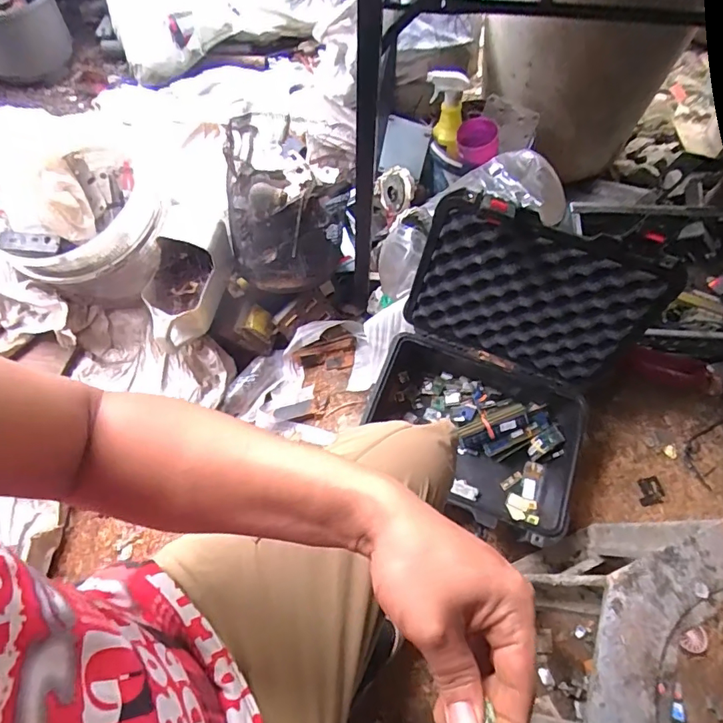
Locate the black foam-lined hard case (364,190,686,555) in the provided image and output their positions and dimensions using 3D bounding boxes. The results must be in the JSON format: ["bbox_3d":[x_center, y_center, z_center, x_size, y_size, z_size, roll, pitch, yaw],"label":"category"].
[{"bbox_3d":[0.221,0.028,0.800,0.369,0.404,0.336,21,61,12],"label":"black foam-lined hard case"}]

